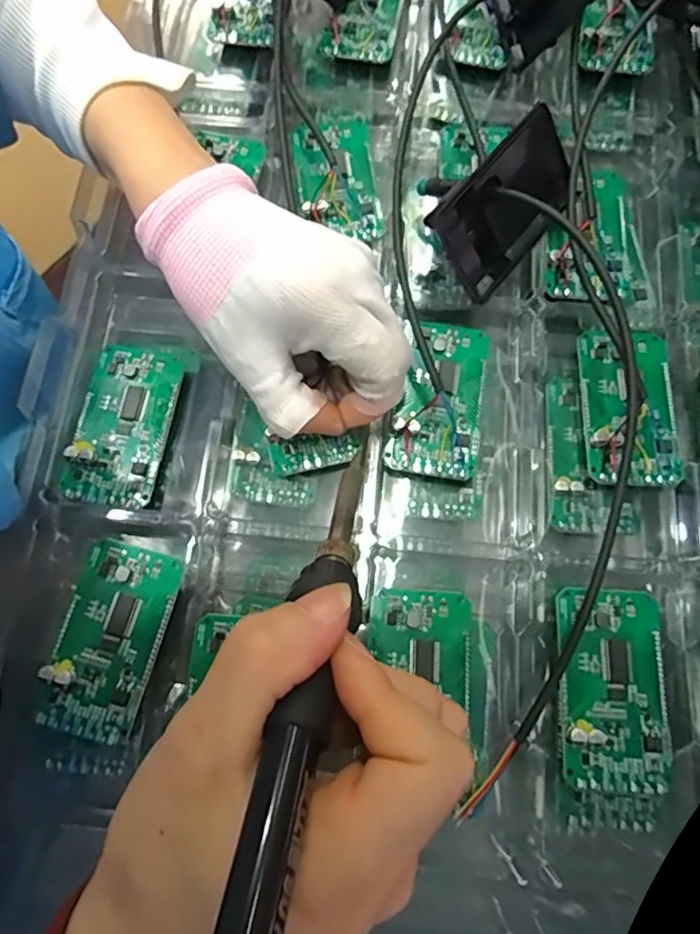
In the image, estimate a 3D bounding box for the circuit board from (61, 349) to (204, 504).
[{"bbox_3d":[-0.100,-0.020,0.256,0.040,0.009,0.076,8,74,3],"label":"circuit board"}]

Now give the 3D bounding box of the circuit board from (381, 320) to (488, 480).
[{"bbox_3d":[0.041,-0.031,0.259,0.037,0.009,0.073,16,73,2],"label":"circuit board"}]

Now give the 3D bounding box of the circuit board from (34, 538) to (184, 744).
[{"bbox_3d":[-0.097,0.068,0.229,0.039,0.009,0.071,14,74,4],"label":"circuit board"}]

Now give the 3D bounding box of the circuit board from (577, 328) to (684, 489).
[{"bbox_3d":[0.125,-0.028,0.257,0.040,0.006,0.071,1,74,1],"label":"circuit board"}]

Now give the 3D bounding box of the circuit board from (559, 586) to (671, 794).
[{"bbox_3d":[0.102,0.086,0.225,0.038,0.007,0.073,4,74,1],"label":"circuit board"}]

